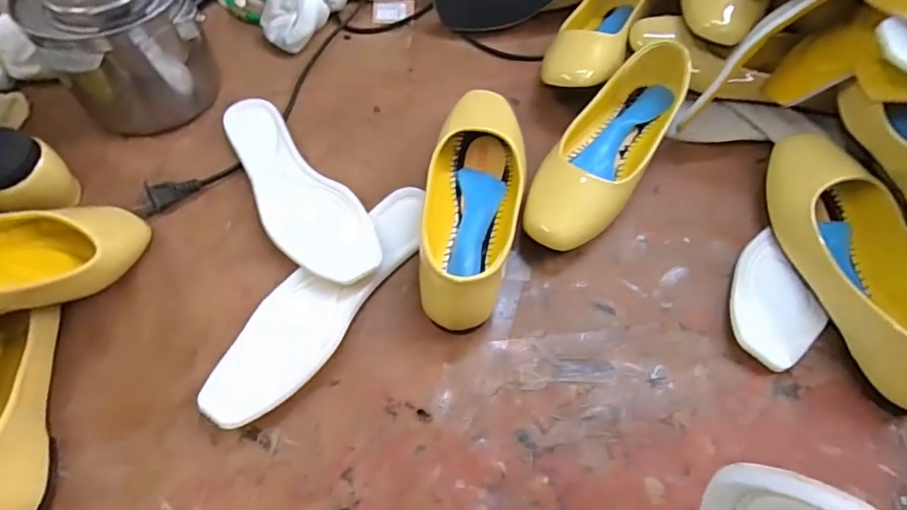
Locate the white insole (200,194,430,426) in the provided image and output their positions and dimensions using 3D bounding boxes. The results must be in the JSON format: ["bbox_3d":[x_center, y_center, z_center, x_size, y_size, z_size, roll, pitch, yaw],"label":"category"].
[{"bbox_3d":[-0.099,0.029,0.405,0.070,0.013,0.230,29,60,18],"label":"white insole"}]

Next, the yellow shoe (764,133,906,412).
[{"bbox_3d":[0.328,0.003,0.414,0.082,0.058,0.238,-6,59,-5],"label":"yellow shoe"}]

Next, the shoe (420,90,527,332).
[{"bbox_3d":[0.017,-0.052,0.437,0.080,0.059,0.243,10,59,4],"label":"shoe"}]

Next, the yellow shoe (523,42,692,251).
[{"bbox_3d":[0.146,-0.107,0.472,0.081,0.060,0.257,29,62,15],"label":"yellow shoe"}]

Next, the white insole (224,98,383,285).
[{"bbox_3d":[-0.145,-0.058,0.461,0.075,0.016,0.226,-35,66,-20],"label":"white insole"}]

